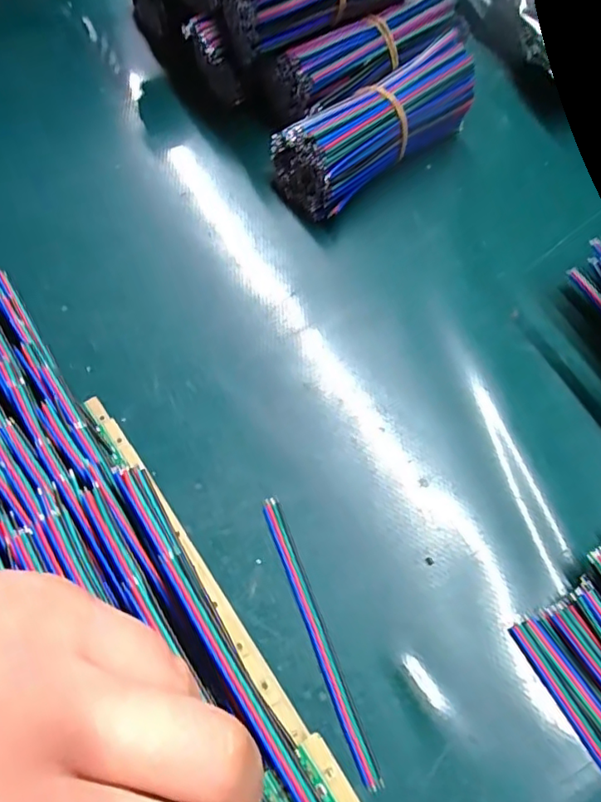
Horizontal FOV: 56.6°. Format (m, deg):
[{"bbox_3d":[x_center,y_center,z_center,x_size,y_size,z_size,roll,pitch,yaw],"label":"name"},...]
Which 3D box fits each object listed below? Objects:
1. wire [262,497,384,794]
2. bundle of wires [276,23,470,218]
[{"bbox_3d":[0.006,0.080,0.195,0.007,0.004,0.098,-19,68,-10],"label":"wire"},{"bbox_3d":[0.038,-0.131,0.270,0.114,0.039,0.040,-36,72,-15],"label":"bundle of wires"}]

